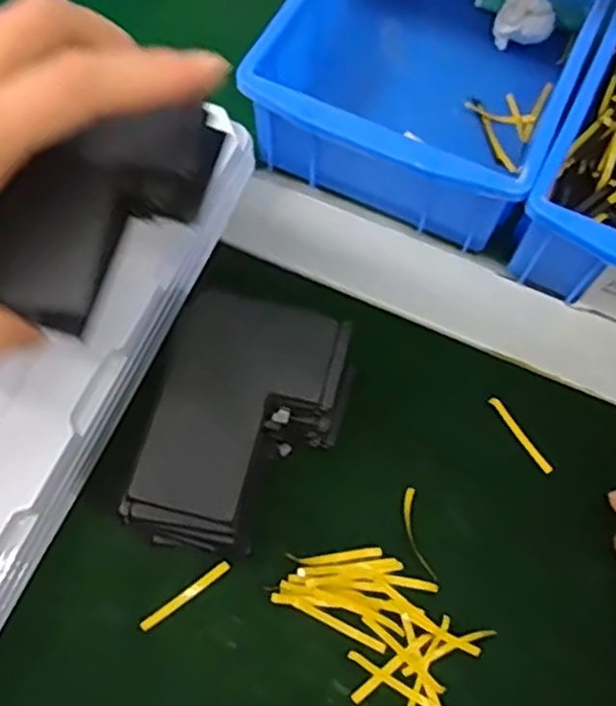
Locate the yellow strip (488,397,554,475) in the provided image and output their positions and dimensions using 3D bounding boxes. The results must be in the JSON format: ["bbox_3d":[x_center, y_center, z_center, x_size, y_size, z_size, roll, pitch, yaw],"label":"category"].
[{"bbox_3d":[0.093,0.035,0.314,0.004,0.004,0.039,-31,71,-14],"label":"yellow strip"}]

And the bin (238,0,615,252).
[{"bbox_3d":[0.071,-0.160,0.365,0.131,0.064,0.201,25,69,8],"label":"bin"}]

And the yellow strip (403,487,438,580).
[{"bbox_3d":[0.044,0.074,0.296,0.008,0.004,0.038,-8,68,-5],"label":"yellow strip"}]

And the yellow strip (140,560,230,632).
[{"bbox_3d":[-0.048,0.095,0.284,0.040,0.004,0.005,-35,73,-15],"label":"yellow strip"}]

